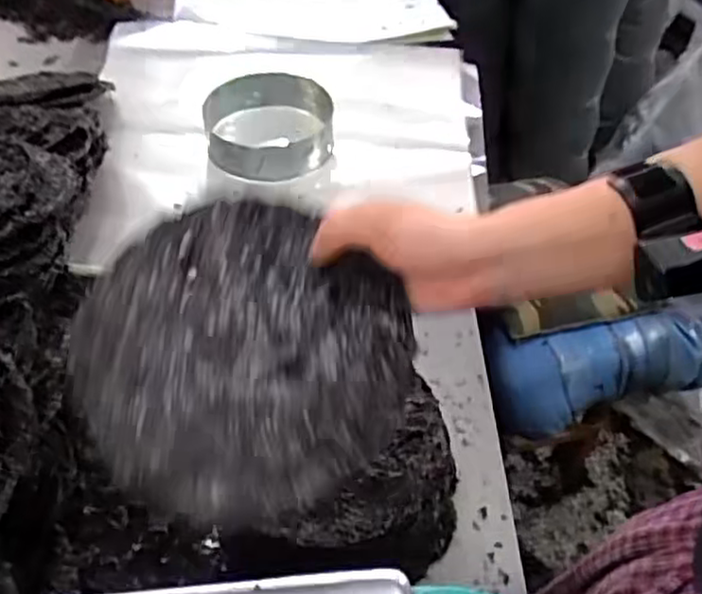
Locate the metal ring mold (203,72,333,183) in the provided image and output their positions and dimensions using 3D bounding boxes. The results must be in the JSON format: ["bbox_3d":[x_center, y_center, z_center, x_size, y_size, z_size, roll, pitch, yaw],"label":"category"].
[{"bbox_3d":[-0.117,-0.242,0.984,0.181,0.055,0.171,0,48,-3],"label":"metal ring mold"}]

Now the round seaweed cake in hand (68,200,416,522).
[{"bbox_3d":[-0.067,0.032,0.424,0.198,0.021,0.188,0,71,1],"label":"round seaweed cake in hand"}]

